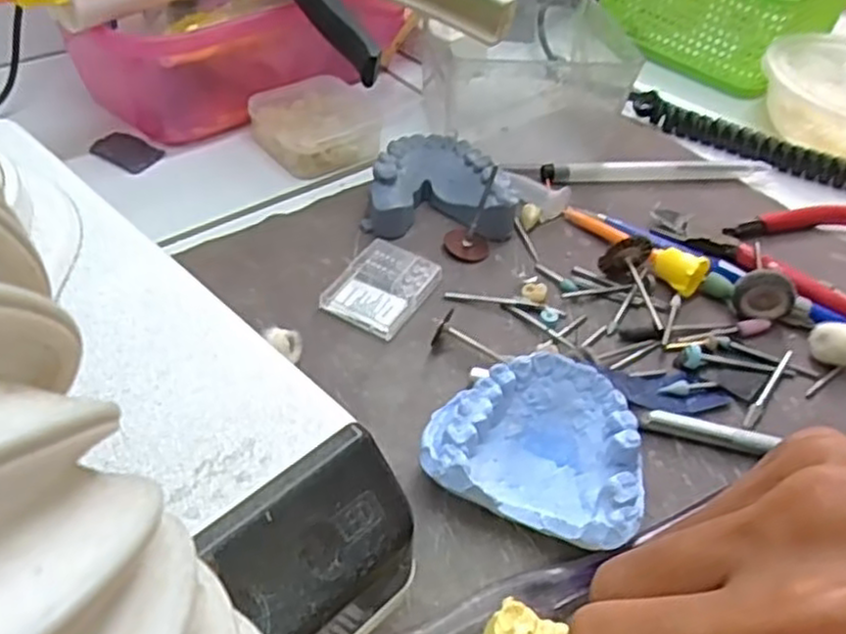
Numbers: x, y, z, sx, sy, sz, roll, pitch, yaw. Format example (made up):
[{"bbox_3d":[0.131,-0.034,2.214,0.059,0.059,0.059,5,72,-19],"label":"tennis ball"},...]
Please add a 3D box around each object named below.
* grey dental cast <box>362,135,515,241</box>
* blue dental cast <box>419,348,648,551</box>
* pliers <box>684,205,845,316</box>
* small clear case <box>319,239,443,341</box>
[{"bbox_3d":[0.006,-0.061,0.348,0.066,0.023,0.052,-2,46,-9],"label":"grey dental cast"},{"bbox_3d":[0.039,0.043,0.246,0.068,0.029,0.056,22,47,14],"label":"blue dental cast"},{"bbox_3d":[0.181,-0.031,0.343,0.107,0.021,0.087,12,46,5],"label":"pliers"},{"bbox_3d":[-0.017,-0.013,0.309,0.036,0.008,0.045,25,48,17],"label":"small clear case"}]

